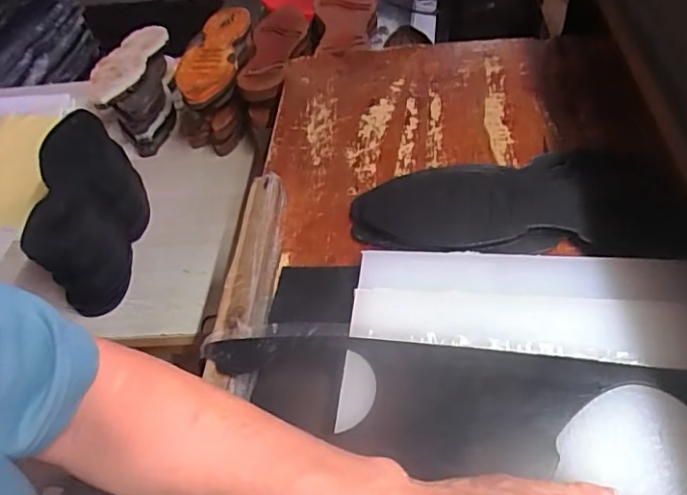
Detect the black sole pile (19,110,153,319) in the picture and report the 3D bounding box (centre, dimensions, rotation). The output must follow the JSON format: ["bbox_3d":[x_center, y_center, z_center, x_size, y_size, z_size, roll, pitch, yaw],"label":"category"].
[{"bbox_3d":[-0.368,-0.044,0.807,0.109,0.154,0.299,-9,46,-9],"label":"black sole pile"}]

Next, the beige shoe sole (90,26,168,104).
[{"bbox_3d":[-0.419,-0.357,1.060,0.092,0.029,0.239,9,46,8],"label":"beige shoe sole"}]

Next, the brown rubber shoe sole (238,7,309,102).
[{"bbox_3d":[-0.125,-0.348,0.982,0.092,0.045,0.277,7,46,6],"label":"brown rubber shoe sole"}]

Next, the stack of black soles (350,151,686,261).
[{"bbox_3d":[0.169,-0.052,0.554,0.313,0.027,0.156,2,47,15],"label":"stack of black soles"}]

